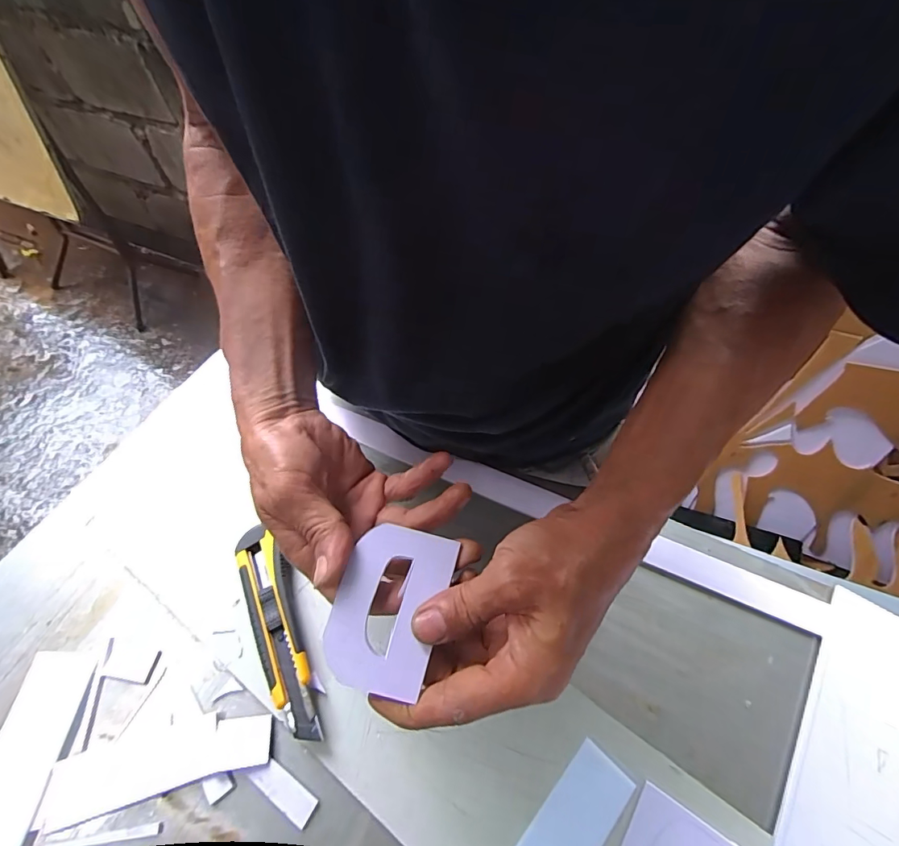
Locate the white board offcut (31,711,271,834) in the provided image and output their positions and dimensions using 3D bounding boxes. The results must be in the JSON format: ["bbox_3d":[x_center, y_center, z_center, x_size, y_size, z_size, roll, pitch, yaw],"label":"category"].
[{"bbox_3d":[-0.201,0.234,0.312,0.149,0.006,0.041,-14,57,-7],"label":"white board offcut"}]

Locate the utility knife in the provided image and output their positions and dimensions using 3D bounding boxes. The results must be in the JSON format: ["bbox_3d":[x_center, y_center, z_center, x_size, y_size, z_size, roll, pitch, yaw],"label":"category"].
[{"bbox_3d":[-0.134,0.158,0.348,0.042,0.024,0.157,-24,58,-14],"label":"utility knife"}]

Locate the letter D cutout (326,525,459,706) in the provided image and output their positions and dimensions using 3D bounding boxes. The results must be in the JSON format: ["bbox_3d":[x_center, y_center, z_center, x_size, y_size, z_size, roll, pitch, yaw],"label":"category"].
[{"bbox_3d":[-0.032,0.096,0.242,0.053,0.004,0.082,18,63,0],"label":"letter D cutout"}]

